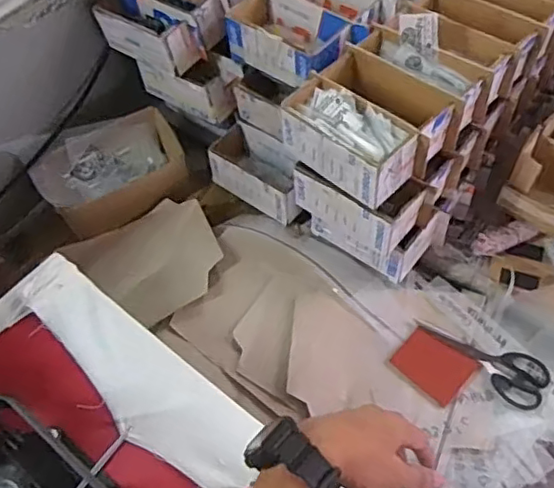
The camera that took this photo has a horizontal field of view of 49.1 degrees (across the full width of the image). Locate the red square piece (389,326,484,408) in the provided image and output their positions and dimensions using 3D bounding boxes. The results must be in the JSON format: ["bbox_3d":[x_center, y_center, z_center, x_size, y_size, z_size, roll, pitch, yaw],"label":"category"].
[{"bbox_3d":[0.207,0.157,0.796,0.091,0.004,0.078,40,68,18],"label":"red square piece"}]

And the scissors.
[{"bbox_3d":[0.274,0.144,0.802,0.172,0.010,0.070,35,65,25],"label":"scissors"}]

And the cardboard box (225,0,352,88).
[{"bbox_3d":[0.020,-0.289,0.846,0.176,0.061,0.117,37,66,26],"label":"cardboard box"}]

